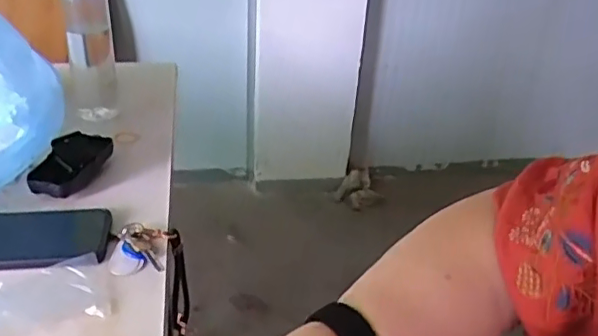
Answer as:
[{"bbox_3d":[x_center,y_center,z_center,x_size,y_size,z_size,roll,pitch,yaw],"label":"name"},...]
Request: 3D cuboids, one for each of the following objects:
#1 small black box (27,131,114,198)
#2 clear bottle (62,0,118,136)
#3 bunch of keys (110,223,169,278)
[{"bbox_3d":[-0.251,-0.006,0.628,0.055,0.037,0.110,8,31,8],"label":"small black box"},{"bbox_3d":[-0.266,-0.151,0.713,0.065,0.210,0.059,-9,33,-20],"label":"clear bottle"},{"bbox_3d":[-0.148,0.075,0.527,0.049,0.015,0.058,2,30,-2],"label":"bunch of keys"}]

